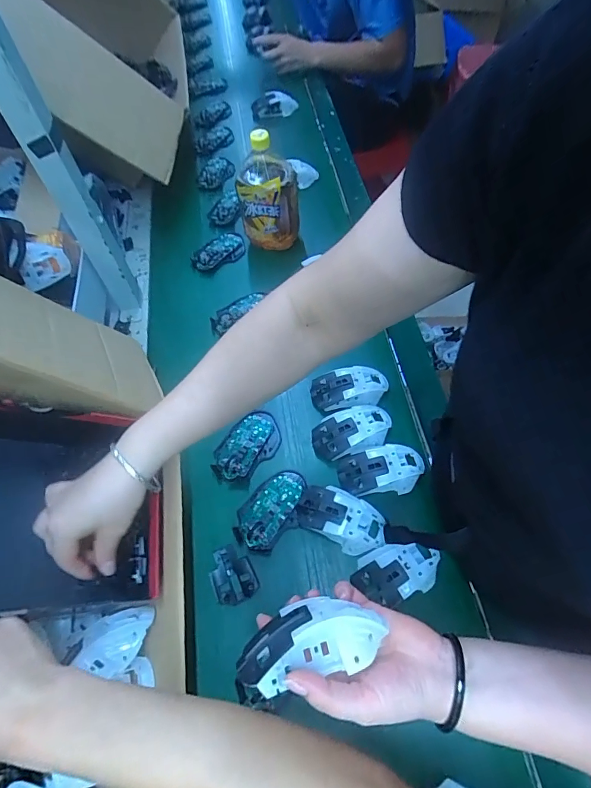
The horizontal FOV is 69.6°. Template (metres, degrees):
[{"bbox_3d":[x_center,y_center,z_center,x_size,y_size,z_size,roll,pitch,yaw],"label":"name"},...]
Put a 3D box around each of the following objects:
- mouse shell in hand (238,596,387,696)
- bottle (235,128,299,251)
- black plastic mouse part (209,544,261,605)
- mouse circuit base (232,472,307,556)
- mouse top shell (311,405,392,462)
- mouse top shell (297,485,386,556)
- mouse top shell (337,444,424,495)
[{"bbox_3d":[0.011,0.181,0.316,0.105,0.044,0.051,-12,60,-3],"label":"mouse shell in hand"},{"bbox_3d":[-0.049,-0.355,0.755,0.102,0.198,0.081,-7,60,-1],"label":"bottle"},{"bbox_3d":[-0.080,0.225,0.531,0.052,0.013,0.065,-26,62,-11],"label":"black plastic mouse part"},{"bbox_3d":[-0.031,0.151,0.558,0.112,0.018,0.068,-41,66,-18],"label":"mouse circuit base"},{"bbox_3d":[0.079,0.047,0.597,0.114,0.027,0.064,-16,60,-5],"label":"mouse top shell"},{"bbox_3d":[0.058,0.155,0.538,0.113,0.028,0.065,23,64,16],"label":"mouse top shell"},{"bbox_3d":[0.115,0.098,0.569,0.115,0.030,0.063,-11,60,-3],"label":"mouse top shell"}]

